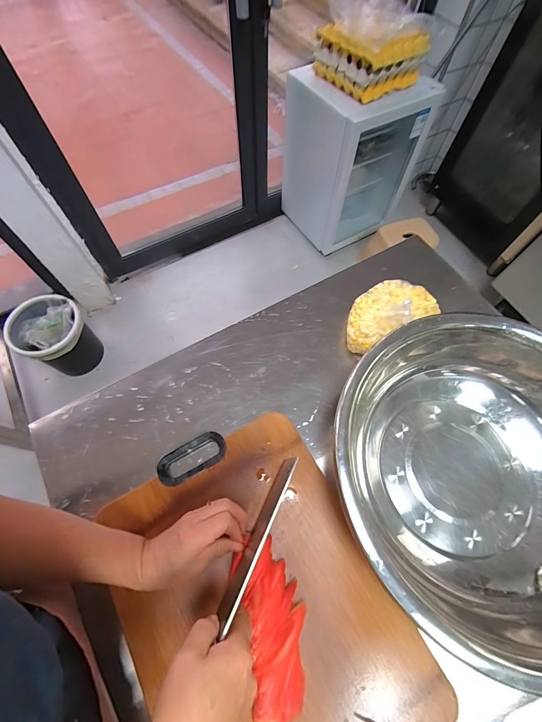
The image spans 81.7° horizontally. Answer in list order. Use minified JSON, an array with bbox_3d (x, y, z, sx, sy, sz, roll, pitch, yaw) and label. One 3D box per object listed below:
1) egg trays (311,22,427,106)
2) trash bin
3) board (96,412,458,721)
[{"bbox_3d":[0.382,-1.174,1.191,0.348,0.161,0.317,-21,68,-10],"label":"egg trays"},{"bbox_3d":[-0.841,-0.079,1.263,0.258,0.250,0.291,-32,71,-15],"label":"trash bin"},{"bbox_3d":[-0.011,0.283,0.376,0.284,0.024,0.404,-25,69,-12],"label":"board"}]

